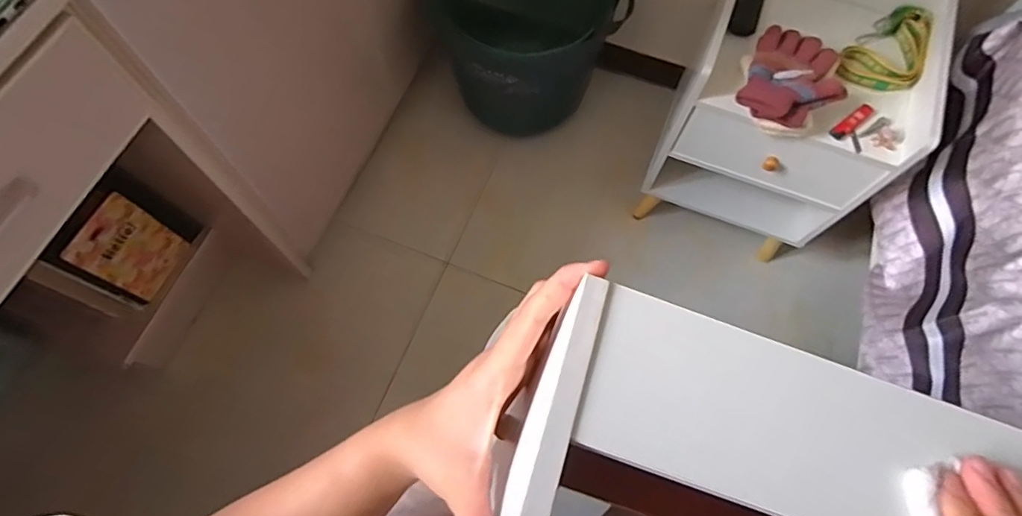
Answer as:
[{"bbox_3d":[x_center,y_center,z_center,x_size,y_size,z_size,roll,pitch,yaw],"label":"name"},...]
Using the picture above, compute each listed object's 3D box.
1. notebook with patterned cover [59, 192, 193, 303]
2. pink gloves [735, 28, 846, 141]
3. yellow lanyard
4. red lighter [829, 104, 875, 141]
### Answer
[{"bbox_3d":[-0.646,-0.010,0.918,0.026,0.193,0.133,25,70,9],"label":"notebook with patterned cover"},{"bbox_3d":[0.404,-0.258,0.781,0.138,0.059,0.161,36,72,12],"label":"pink gloves"},{"bbox_3d":[0.584,-0.312,0.826,0.164,0.038,0.107,-41,74,-15],"label":"yellow lanyard"},{"bbox_3d":[0.505,-0.201,0.796,0.079,0.010,0.023,-36,73,-14],"label":"red lighter"}]

